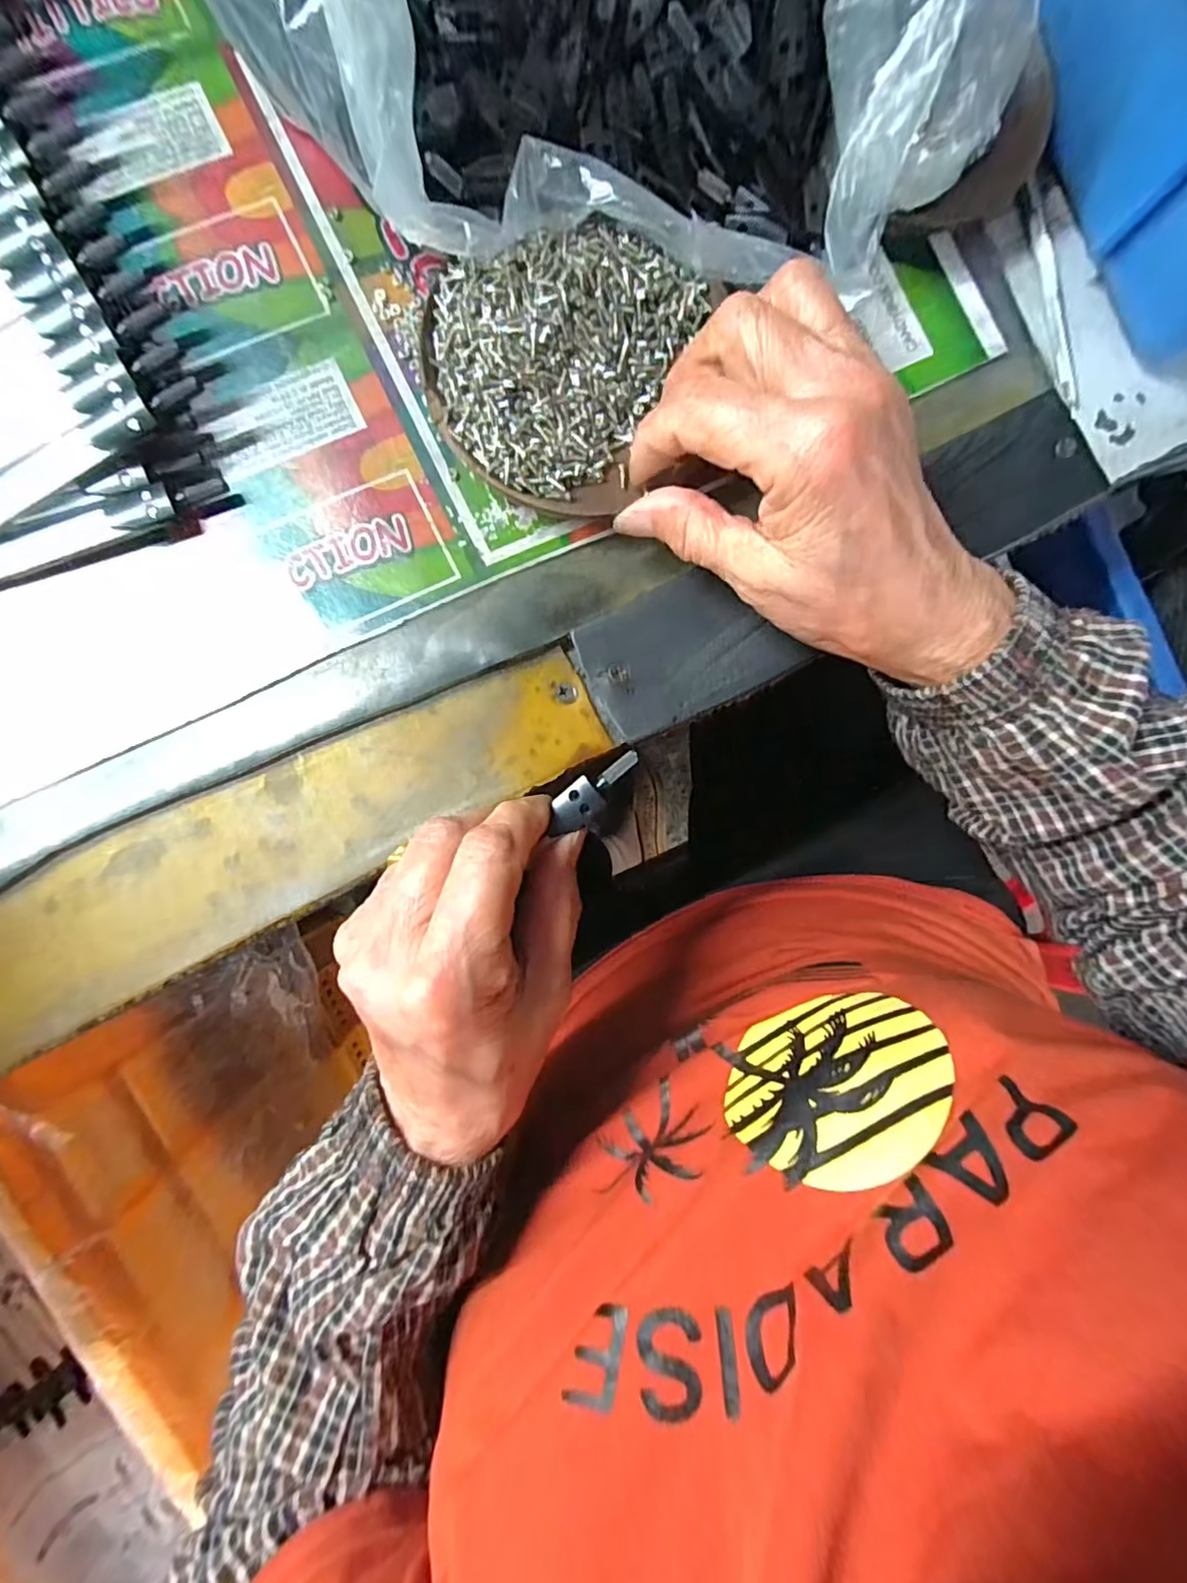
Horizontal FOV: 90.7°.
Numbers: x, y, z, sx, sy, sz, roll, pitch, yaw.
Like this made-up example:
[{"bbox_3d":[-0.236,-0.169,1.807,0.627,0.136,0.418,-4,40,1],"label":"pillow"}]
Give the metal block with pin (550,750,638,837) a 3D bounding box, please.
[{"bbox_3d":[0.001,-0.001,0.204,0.036,0.008,0.014,-42,95,6],"label":"metal block with pin"}]

